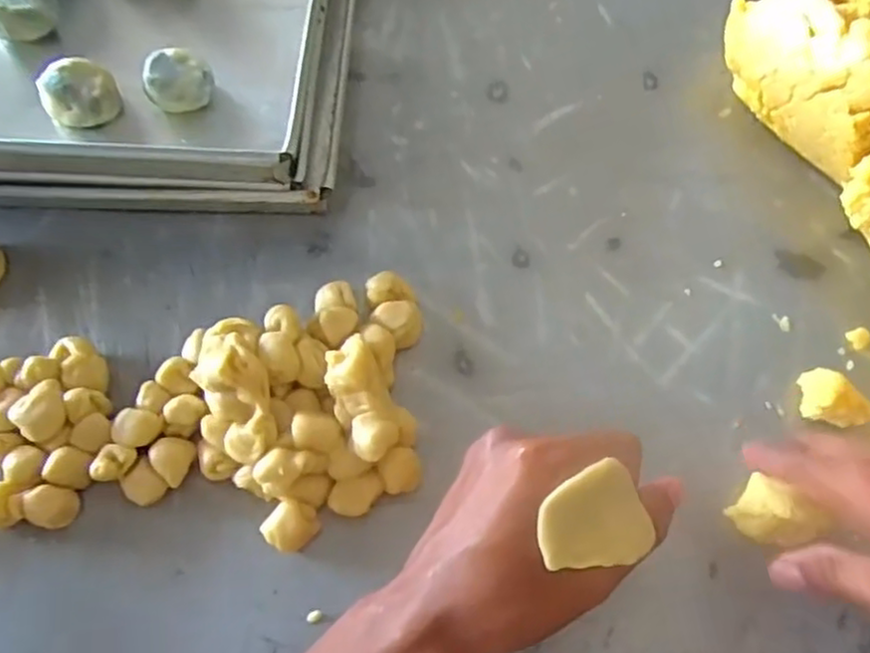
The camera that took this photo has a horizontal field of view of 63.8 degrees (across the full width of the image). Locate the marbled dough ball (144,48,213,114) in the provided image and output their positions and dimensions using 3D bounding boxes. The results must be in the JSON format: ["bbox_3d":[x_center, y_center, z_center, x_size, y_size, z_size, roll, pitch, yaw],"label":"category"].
[{"bbox_3d":[-0.146,-0.138,0.404,0.036,0.029,0.034,0,65,1],"label":"marbled dough ball"}]

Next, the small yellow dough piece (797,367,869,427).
[{"bbox_3d":[0.197,0.038,0.350,0.023,0.022,0.035,-34,69,-14],"label":"small yellow dough piece"}]

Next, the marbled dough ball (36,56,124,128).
[{"bbox_3d":[-0.200,-0.129,0.399,0.038,0.033,0.037,0,65,1],"label":"marbled dough ball"}]

